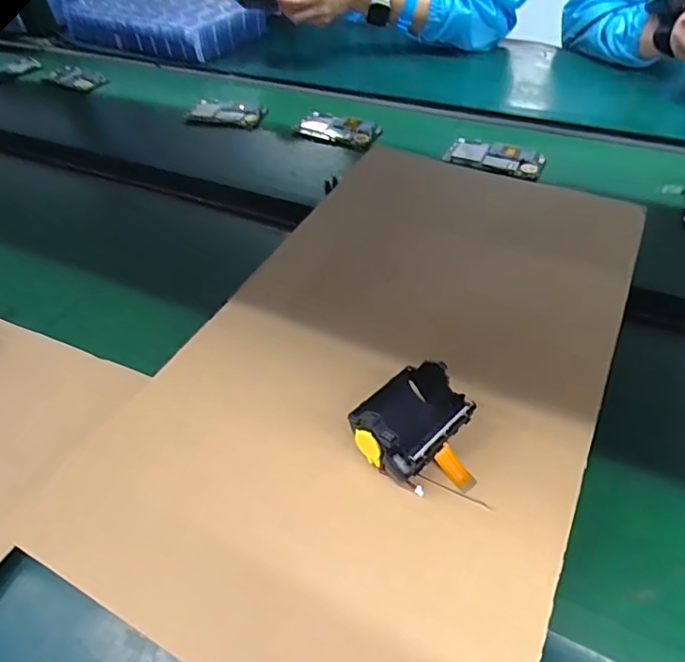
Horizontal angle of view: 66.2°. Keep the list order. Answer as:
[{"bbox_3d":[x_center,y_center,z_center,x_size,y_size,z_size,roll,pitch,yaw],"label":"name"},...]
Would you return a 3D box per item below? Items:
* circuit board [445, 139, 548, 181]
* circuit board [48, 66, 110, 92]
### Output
[{"bbox_3d":[0.199,-0.226,0.687,0.121,0.010,0.067,20,52,21],"label":"circuit board"},{"bbox_3d":[-0.437,-0.425,0.884,0.080,0.014,0.071,25,47,9],"label":"circuit board"}]

